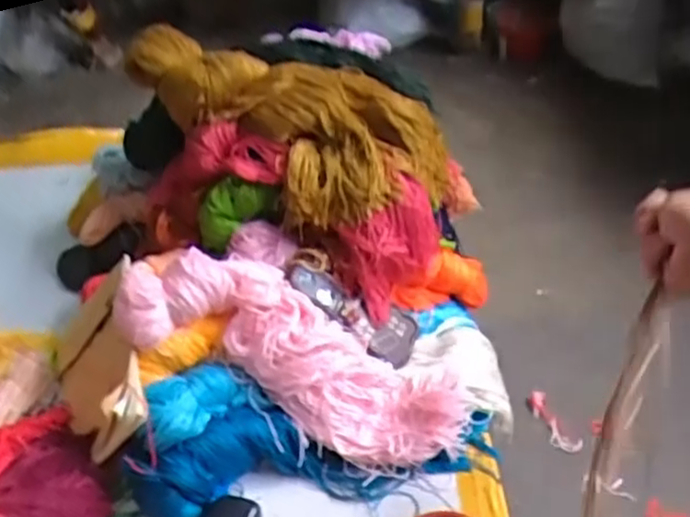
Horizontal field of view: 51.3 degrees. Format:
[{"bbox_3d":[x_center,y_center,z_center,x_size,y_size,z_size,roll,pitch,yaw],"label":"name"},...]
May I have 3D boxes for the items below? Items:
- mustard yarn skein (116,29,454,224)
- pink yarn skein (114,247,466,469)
[{"bbox_3d":[-0.070,-0.152,0.828,0.395,0.097,0.170,22,46,1],"label":"mustard yarn skein"},{"bbox_3d":[-0.053,0.104,0.751,0.374,0.098,0.123,29,48,0],"label":"pink yarn skein"}]

